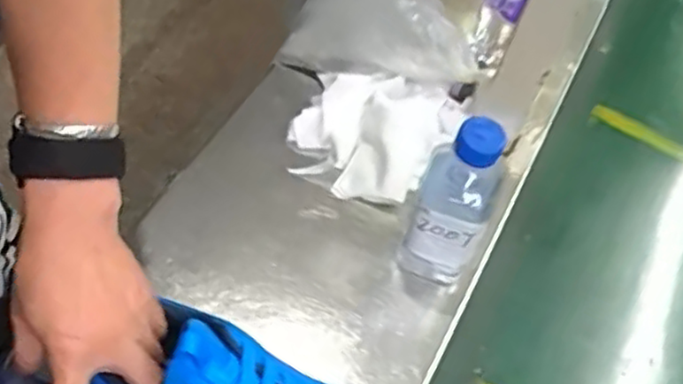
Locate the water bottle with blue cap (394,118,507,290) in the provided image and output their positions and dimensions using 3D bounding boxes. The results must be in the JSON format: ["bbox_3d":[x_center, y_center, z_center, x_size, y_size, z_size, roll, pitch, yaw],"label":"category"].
[{"bbox_3d":[0.086,0.009,0.535,0.059,0.168,0.056,25,56,9],"label":"water bottle with blue cap"}]

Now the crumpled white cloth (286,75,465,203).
[{"bbox_3d":[0.027,-0.057,0.646,0.130,0.035,0.134,28,56,11],"label":"crumpled white cloth"}]

